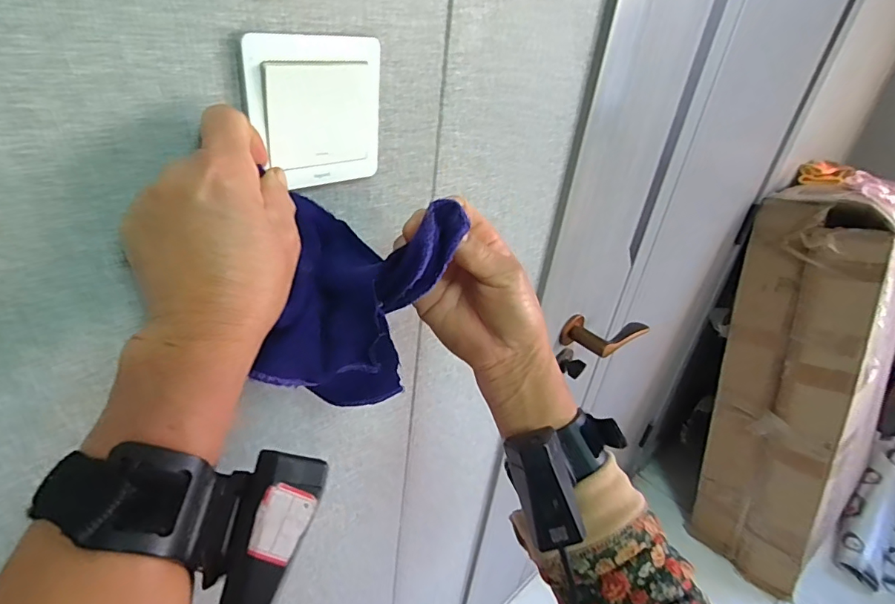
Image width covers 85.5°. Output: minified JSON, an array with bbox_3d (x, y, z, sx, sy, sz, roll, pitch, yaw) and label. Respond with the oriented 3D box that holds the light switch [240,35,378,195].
[{"bbox_3d":[-0.077,-0.114,0.292,0.085,0.083,0.006,-23,43,-39],"label":"light switch"}]

